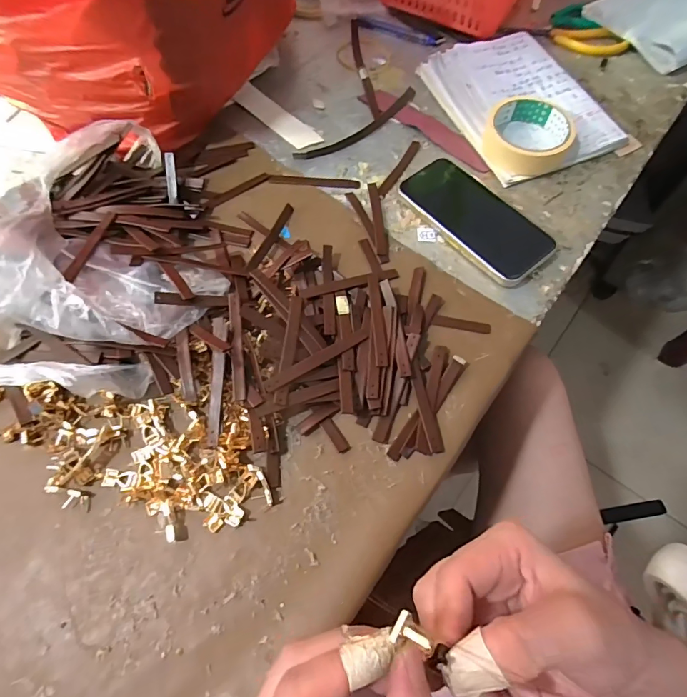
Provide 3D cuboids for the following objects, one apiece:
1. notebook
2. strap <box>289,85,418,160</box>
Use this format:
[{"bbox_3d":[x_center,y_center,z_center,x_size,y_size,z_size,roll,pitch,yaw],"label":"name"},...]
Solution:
[{"bbox_3d":[0.204,-0.296,0.512,0.158,0.017,0.224,-20,66,-10],"label":"notebook"},{"bbox_3d":[0.022,-0.258,0.503,0.182,0.006,0.026,-37,70,-17],"label":"strap"}]

